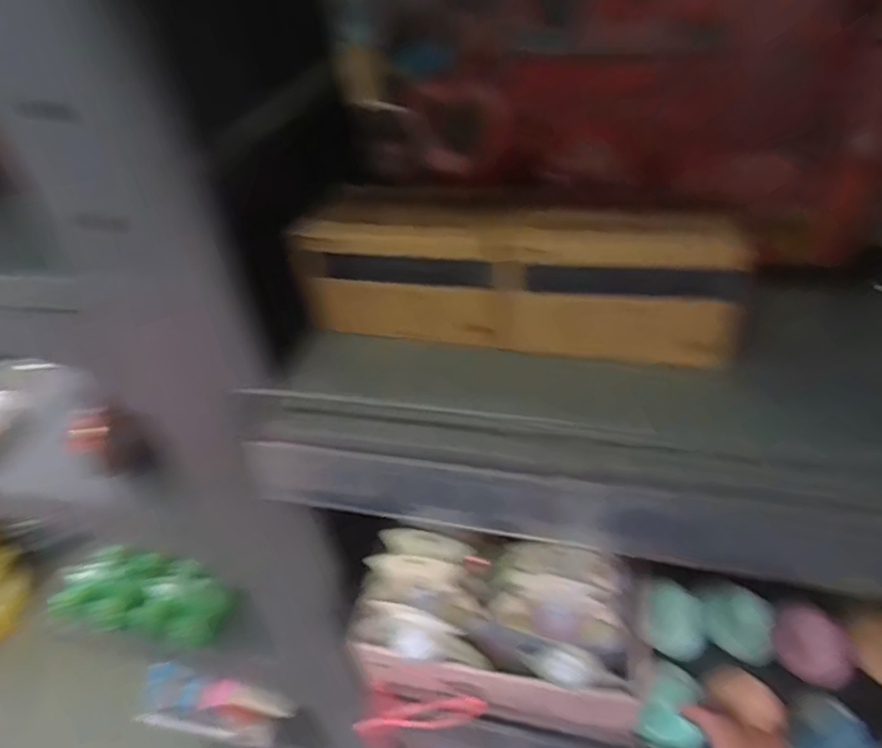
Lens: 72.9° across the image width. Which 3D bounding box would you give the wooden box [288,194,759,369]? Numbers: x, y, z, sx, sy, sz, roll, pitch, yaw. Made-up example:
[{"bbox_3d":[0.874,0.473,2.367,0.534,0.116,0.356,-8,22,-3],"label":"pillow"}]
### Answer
[{"bbox_3d":[0.045,-0.066,0.413,0.298,0.096,0.041,6,41,16],"label":"wooden box"}]

